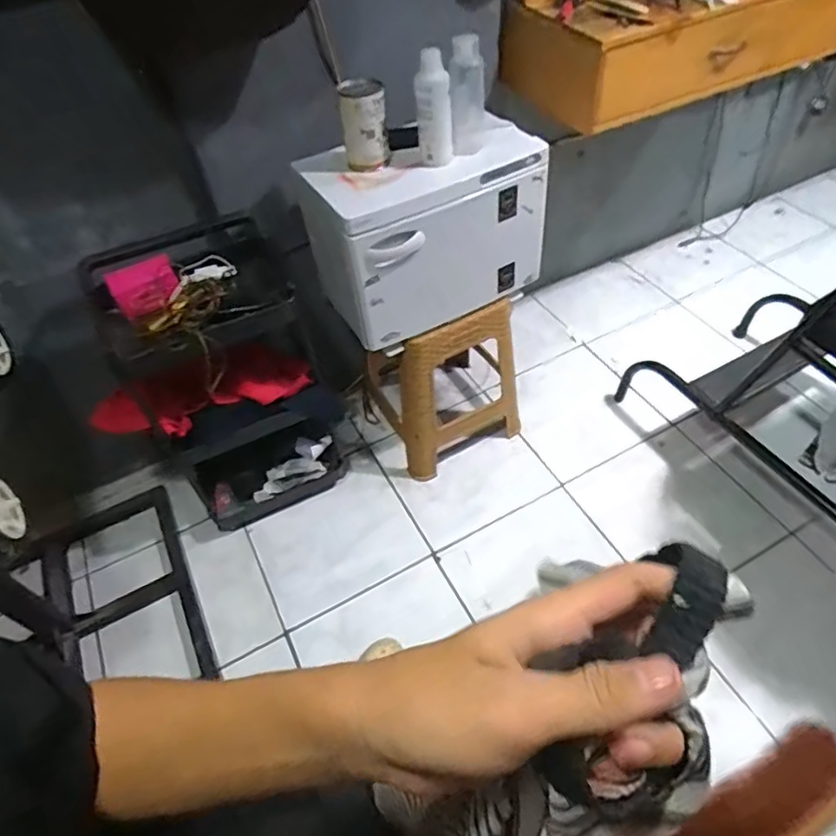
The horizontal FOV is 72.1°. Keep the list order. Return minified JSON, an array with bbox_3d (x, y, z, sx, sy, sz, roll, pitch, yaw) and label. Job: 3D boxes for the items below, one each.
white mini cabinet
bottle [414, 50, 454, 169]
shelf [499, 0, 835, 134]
[{"bbox_3d":[0.015,-0.428,1.266,0.455,0.309,0.294,-24,53,-13],"label":"white mini cabinet"},{"bbox_3d":[0.028,-0.571,1.070,0.065,0.179,0.050,-1,51,6],"label":"bottle"},{"bbox_3d":[0.632,-0.958,1.355,0.802,0.237,0.340,-24,53,-13],"label":"shelf"}]

